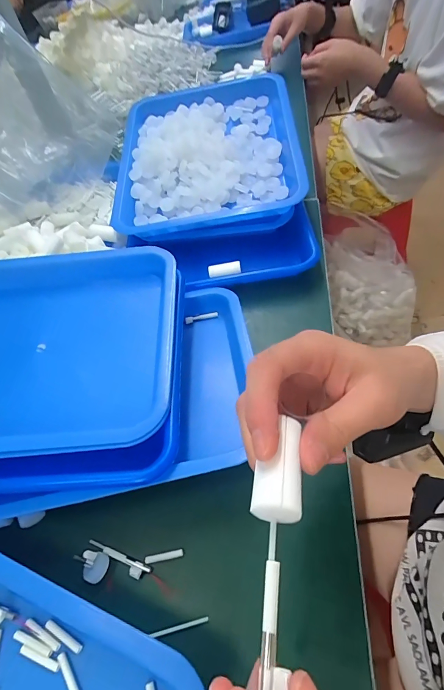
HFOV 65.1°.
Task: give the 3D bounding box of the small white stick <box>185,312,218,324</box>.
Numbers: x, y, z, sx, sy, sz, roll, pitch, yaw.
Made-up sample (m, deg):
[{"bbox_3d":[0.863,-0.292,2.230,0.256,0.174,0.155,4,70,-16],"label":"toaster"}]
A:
[{"bbox_3d":[-0.024,-0.033,0.414,0.039,0.006,0.006,-15,53,0],"label":"small white stick"}]

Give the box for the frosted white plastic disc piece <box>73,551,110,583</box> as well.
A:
[{"bbox_3d":[-0.101,0.173,0.273,0.019,0.017,0.022,-25,53,-7],"label":"frosted white plastic disc piece"}]

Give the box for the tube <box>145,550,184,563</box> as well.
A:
[{"bbox_3d":[-0.046,0.169,0.278,0.031,0.004,0.005,-12,53,3],"label":"tube"}]

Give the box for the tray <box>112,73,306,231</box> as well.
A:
[{"bbox_3d":[-0.026,-0.293,0.525,0.269,0.068,0.313,-1,55,3],"label":"tray"}]

